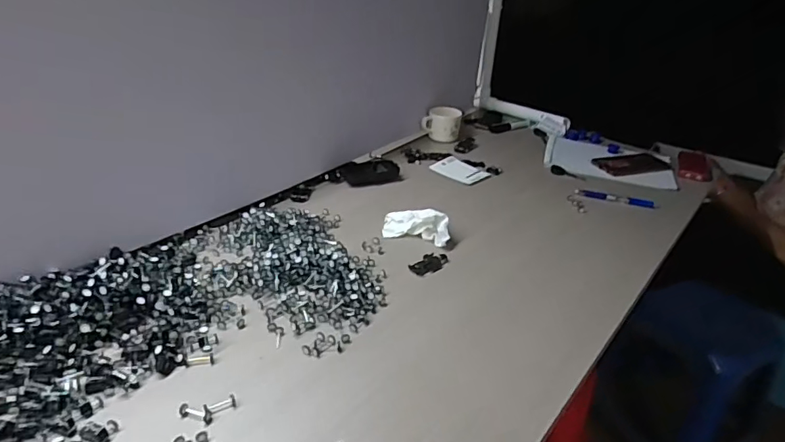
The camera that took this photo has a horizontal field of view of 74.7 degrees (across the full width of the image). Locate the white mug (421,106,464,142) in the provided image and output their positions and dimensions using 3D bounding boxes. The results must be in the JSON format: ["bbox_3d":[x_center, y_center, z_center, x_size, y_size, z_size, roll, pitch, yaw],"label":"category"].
[{"bbox_3d":[0.114,-0.218,1.161,0.073,0.063,0.064,26,35,31],"label":"white mug"}]

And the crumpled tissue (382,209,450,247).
[{"bbox_3d":[0.038,0.005,0.817,0.109,0.039,0.056,11,31,13],"label":"crumpled tissue"}]

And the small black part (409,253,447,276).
[{"bbox_3d":[0.055,0.062,0.752,0.060,0.008,0.031,-24,40,-38],"label":"small black part"}]

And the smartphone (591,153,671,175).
[{"bbox_3d":[0.517,-0.126,1.122,0.181,0.006,0.085,-7,32,-22],"label":"smartphone"}]

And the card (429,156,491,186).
[{"bbox_3d":[0.138,-0.102,1.046,0.108,0.004,0.076,32,45,33],"label":"card"}]

